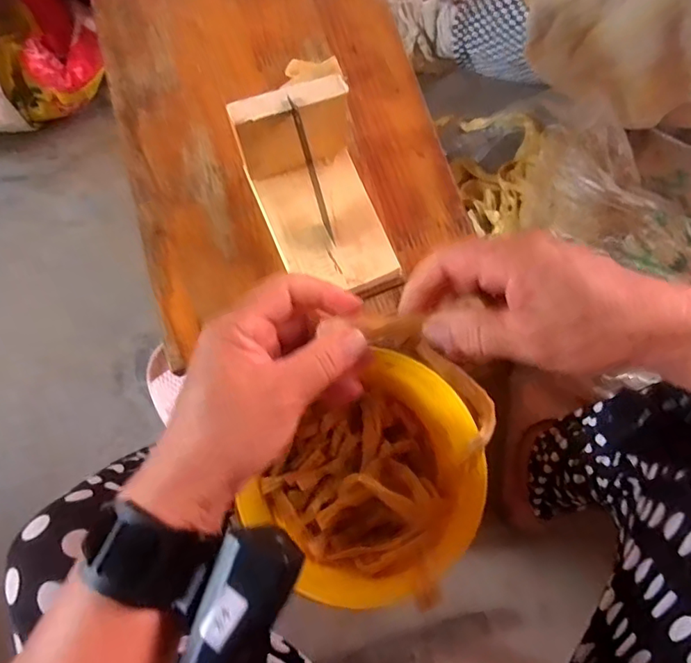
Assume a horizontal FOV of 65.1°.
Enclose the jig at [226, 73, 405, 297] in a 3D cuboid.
[{"bbox_3d":[-0.017,-0.089,0.361,0.078,0.069,0.123,-19,76,-5],"label":"jig"}]

